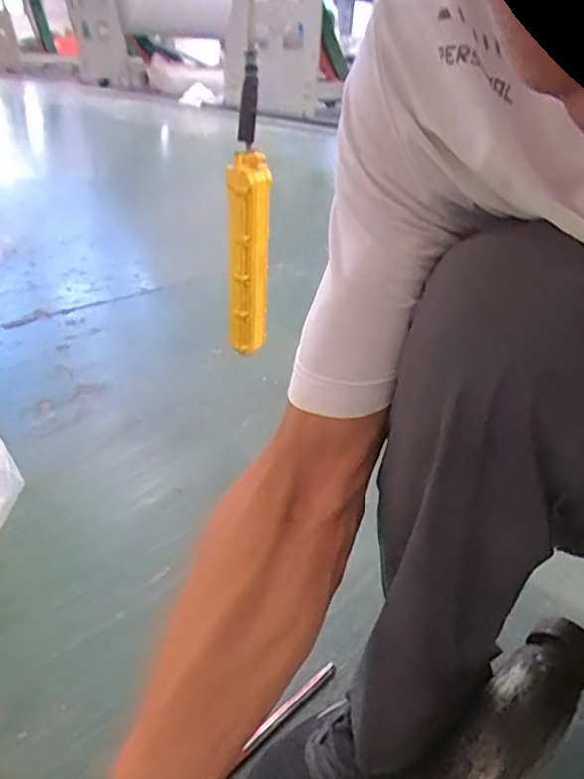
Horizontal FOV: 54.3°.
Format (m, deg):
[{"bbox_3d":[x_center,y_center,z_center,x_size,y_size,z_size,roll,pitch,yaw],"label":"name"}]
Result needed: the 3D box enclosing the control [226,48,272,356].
[{"bbox_3d":[-0.065,-0.246,0.873,0.065,0.392,0.065,1,30,-4],"label":"control"}]

